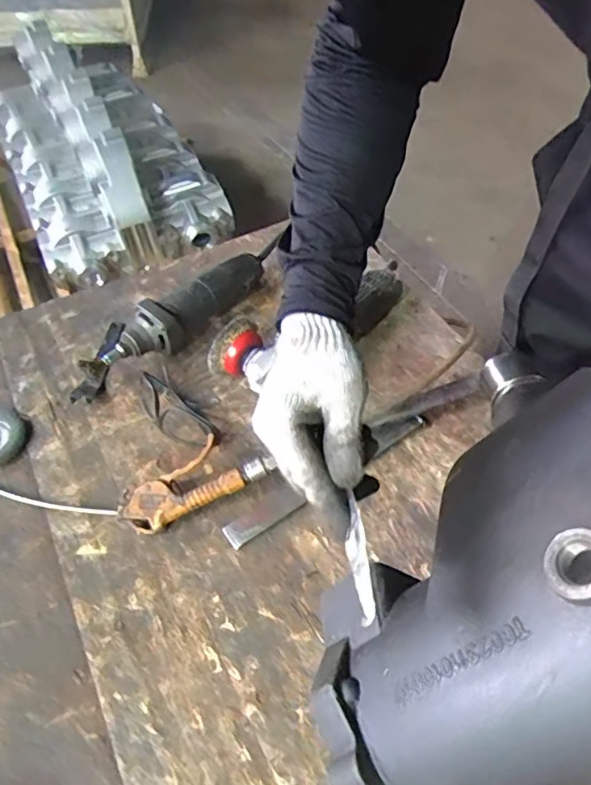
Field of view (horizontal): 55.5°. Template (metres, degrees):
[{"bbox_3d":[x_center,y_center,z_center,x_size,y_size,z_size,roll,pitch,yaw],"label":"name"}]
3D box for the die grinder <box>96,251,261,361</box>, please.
[{"bbox_3d":[-0.153,-0.120,0.782,0.066,0.065,0.268,34,60,25],"label":"die grinder"}]

